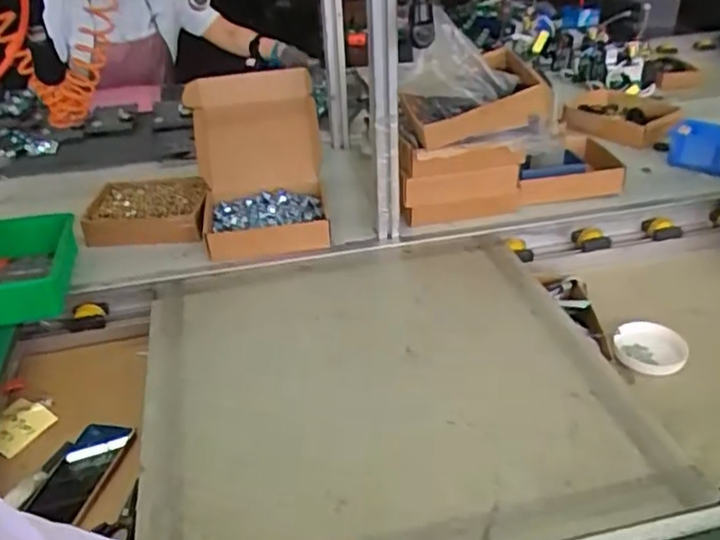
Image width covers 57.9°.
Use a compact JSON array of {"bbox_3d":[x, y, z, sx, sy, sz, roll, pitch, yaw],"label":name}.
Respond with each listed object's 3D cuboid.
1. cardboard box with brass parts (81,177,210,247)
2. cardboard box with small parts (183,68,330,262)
[{"bbox_3d":[-0.378,-0.107,1.161,0.212,0.052,0.193,-3,31,0],"label":"cardboard box with brass parts"},{"bbox_3d":[-0.176,-0.179,1.134,0.231,0.242,0.317,-8,32,-9],"label":"cardboard box with small parts"}]

